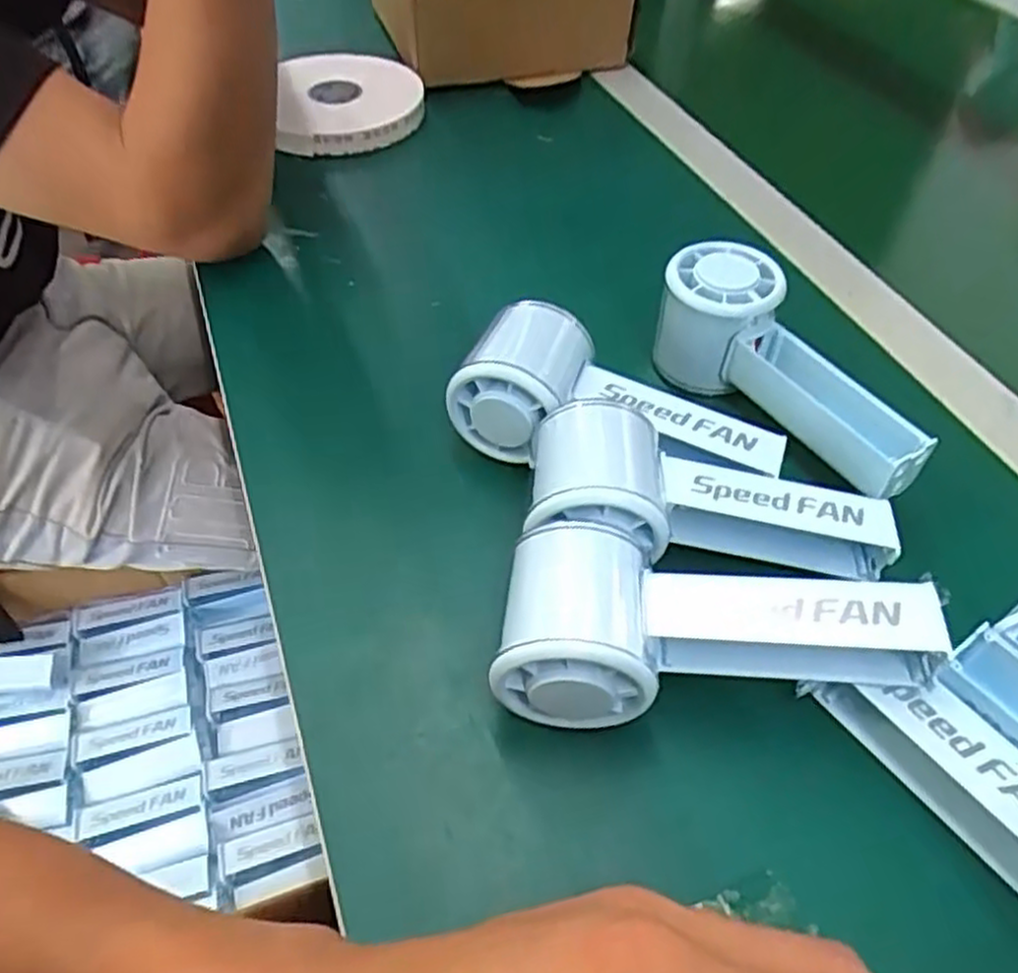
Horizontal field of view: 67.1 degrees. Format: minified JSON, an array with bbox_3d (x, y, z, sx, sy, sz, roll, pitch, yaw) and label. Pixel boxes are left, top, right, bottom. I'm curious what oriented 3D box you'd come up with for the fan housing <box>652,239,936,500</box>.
[{"bbox_3d":[0.136,-0.059,0.369,0.054,0.052,0.148,-31,56,-24],"label":"fan housing"}]

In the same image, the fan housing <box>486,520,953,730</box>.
[{"bbox_3d":[0.070,0.047,0.280,0.150,0.049,0.060,0,49,-1],"label":"fan housing"}]

